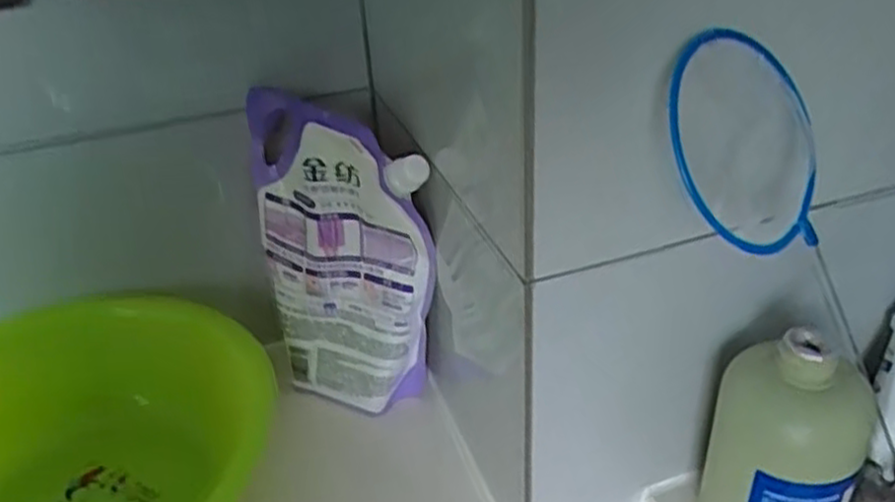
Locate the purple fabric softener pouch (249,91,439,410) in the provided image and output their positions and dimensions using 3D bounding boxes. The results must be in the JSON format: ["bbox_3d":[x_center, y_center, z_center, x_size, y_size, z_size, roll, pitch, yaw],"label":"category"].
[{"bbox_3d":[-0.085,0.013,0.571,0.174,0.227,0.059,17,39,28],"label":"purple fabric softener pouch"}]

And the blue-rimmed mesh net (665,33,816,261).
[{"bbox_3d":[0.130,-0.046,0.328,0.091,0.095,0.007,-6,-1,-31],"label":"blue-rimmed mesh net"}]

